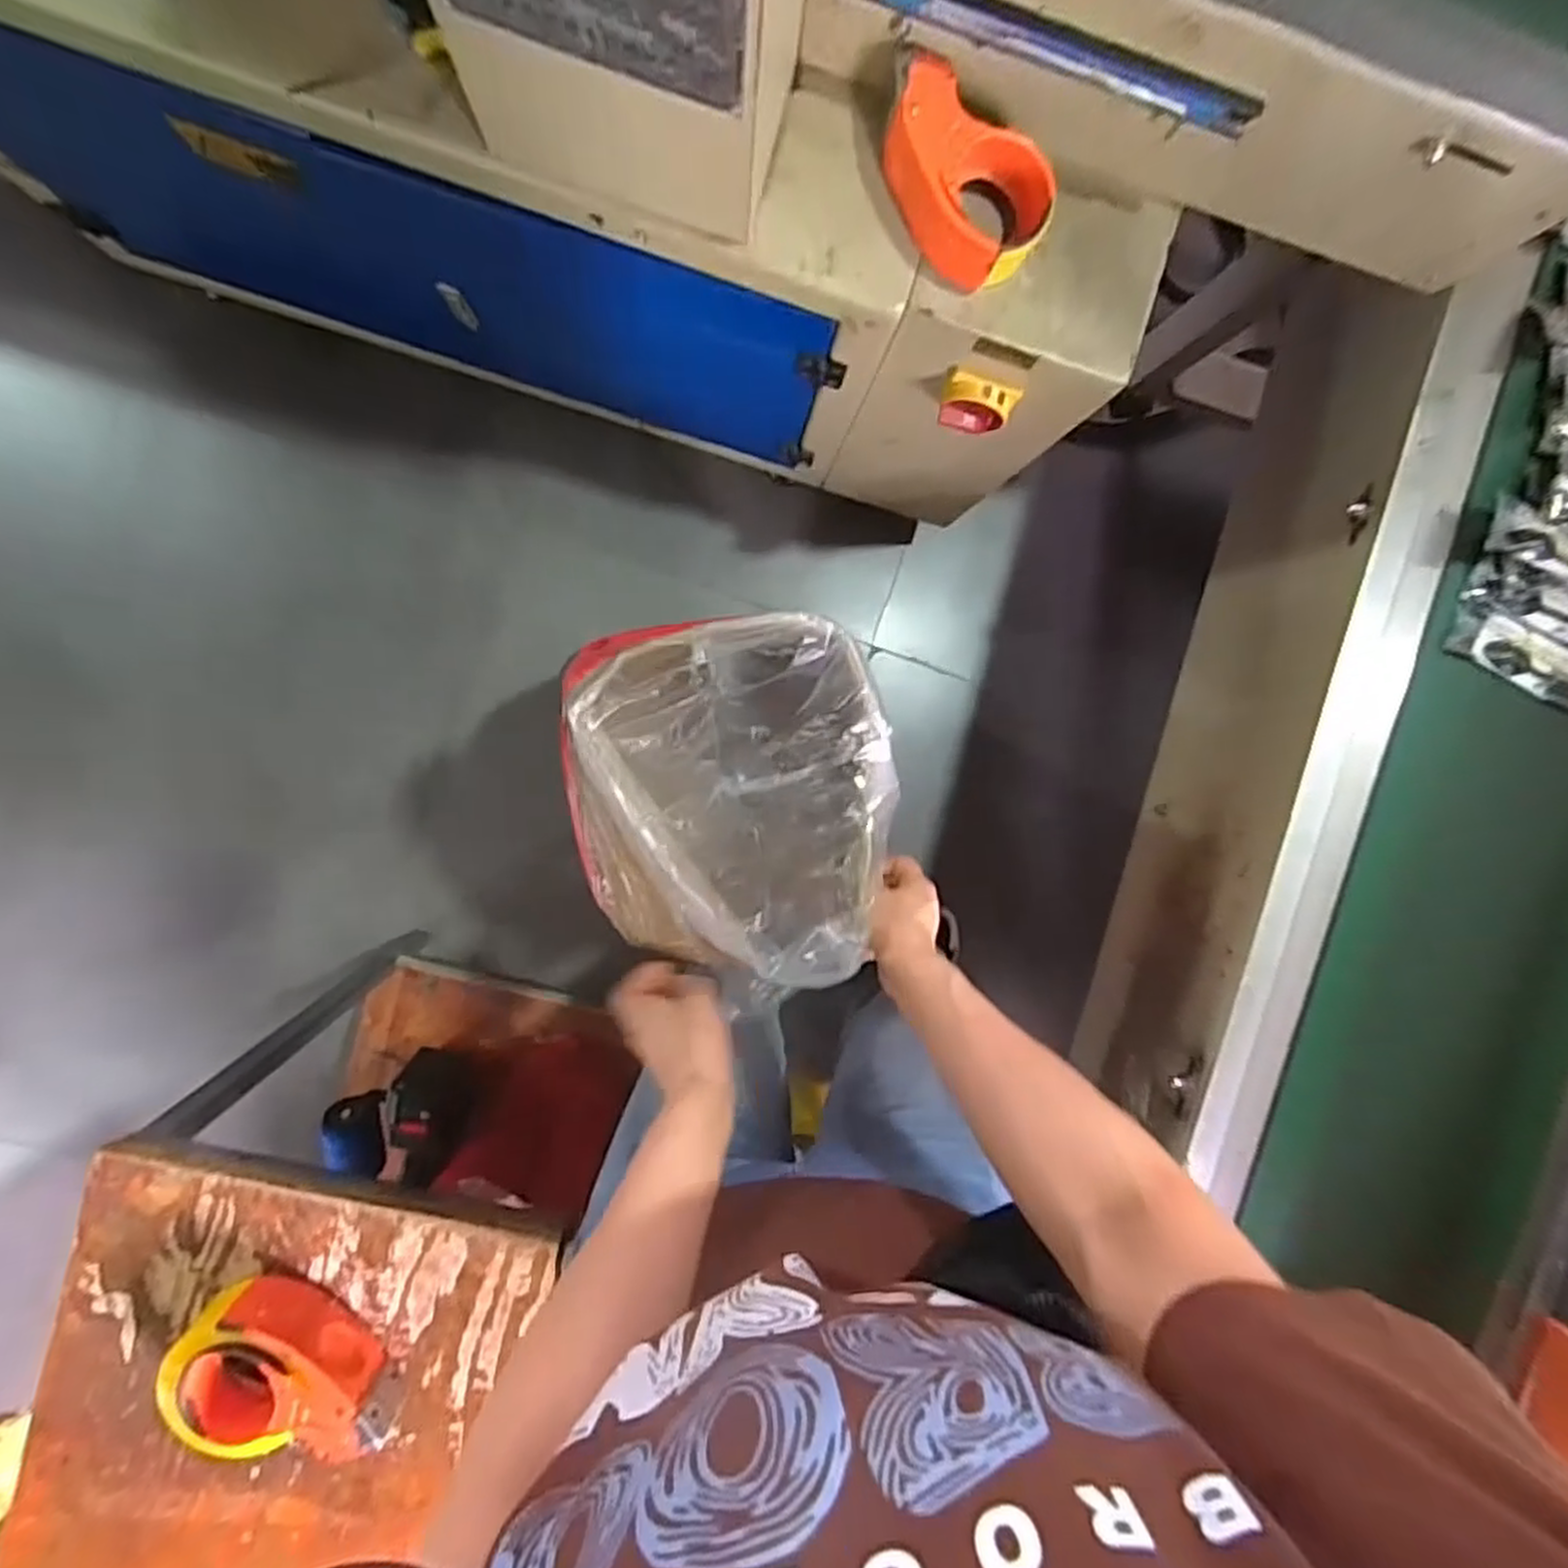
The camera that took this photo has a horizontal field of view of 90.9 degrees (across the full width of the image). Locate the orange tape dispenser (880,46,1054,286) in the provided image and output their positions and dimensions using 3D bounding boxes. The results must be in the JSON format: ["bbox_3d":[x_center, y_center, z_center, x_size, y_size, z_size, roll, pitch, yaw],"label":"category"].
[{"bbox_3d":[0.136,-0.466,0.589,0.086,0.059,0.144,-32,96,0],"label":"orange tape dispenser"}]

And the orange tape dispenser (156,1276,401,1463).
[{"bbox_3d":[-0.409,0.473,0.614,0.143,0.059,0.156,-23,96,-1],"label":"orange tape dispenser"}]

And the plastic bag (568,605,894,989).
[{"bbox_3d":[-0.032,0.018,0.539,0.203,0.095,0.245,-7,95,-3],"label":"plastic bag"}]

